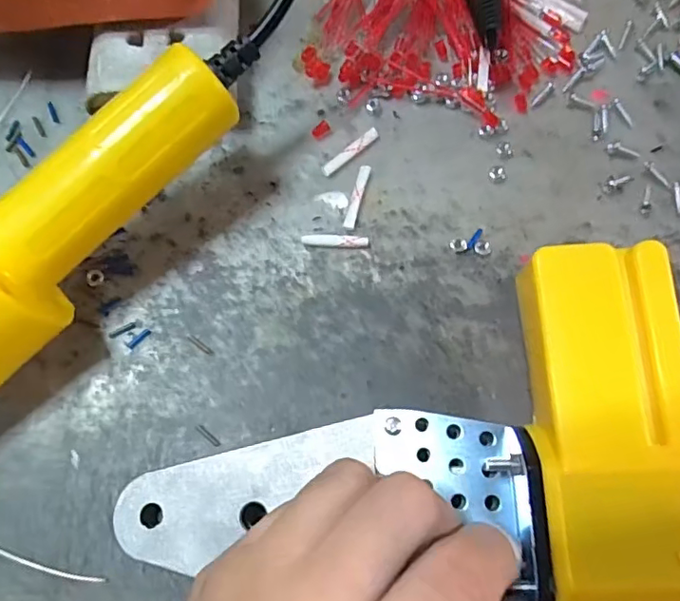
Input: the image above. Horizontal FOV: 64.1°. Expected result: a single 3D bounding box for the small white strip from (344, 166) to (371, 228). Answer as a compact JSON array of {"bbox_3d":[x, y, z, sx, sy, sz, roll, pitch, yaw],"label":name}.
[{"bbox_3d":[0.008,-0.045,0.238,0.005,0.005,0.031,15,74,4],"label":"small white strip"}]

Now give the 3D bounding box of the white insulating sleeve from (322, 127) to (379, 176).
[{"bbox_3d":[0.005,-0.067,0.245,0.032,0.004,0.006,-41,78,-12],"label":"white insulating sleeve"}]

